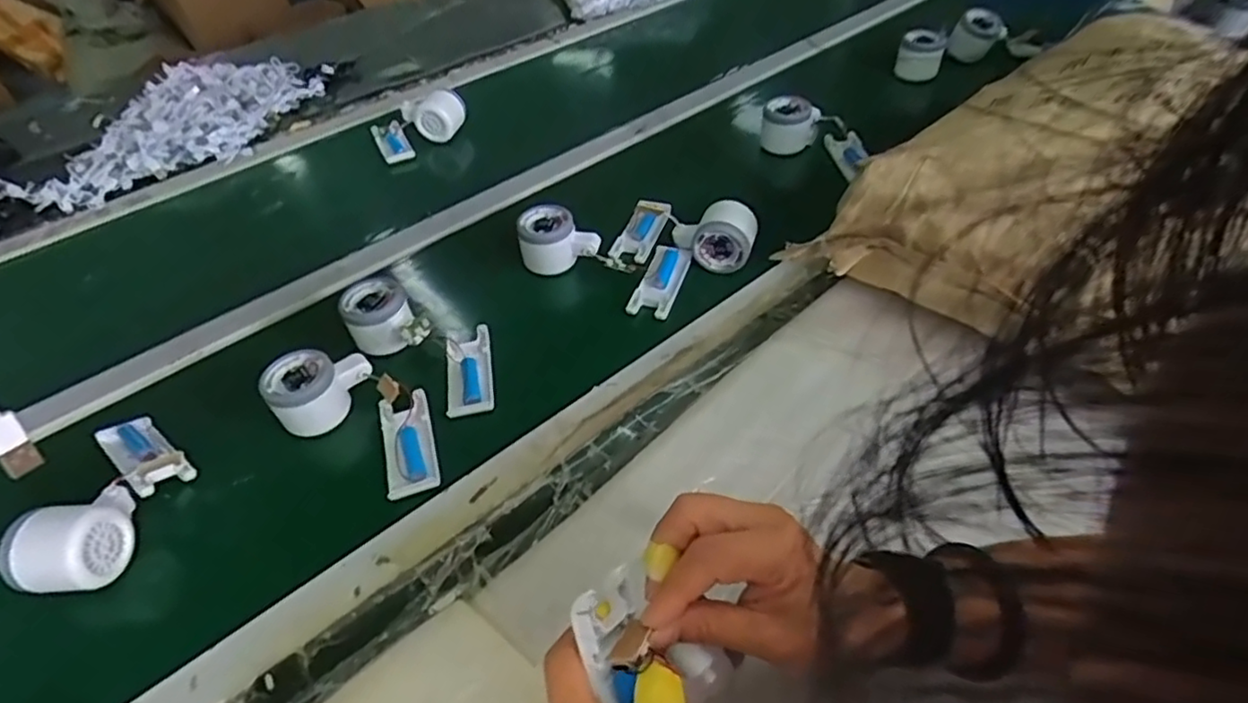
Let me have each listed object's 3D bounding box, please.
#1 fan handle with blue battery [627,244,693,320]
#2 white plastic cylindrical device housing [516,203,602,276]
[{"bbox_3d":[0.038,-0.071,0.660,0.042,0.019,0.101,13,51,17],"label":"fan handle with blue battery"},{"bbox_3d":[-0.065,-0.116,0.691,0.083,0.065,0.052,1,49,7],"label":"white plastic cylindrical device housing"}]

